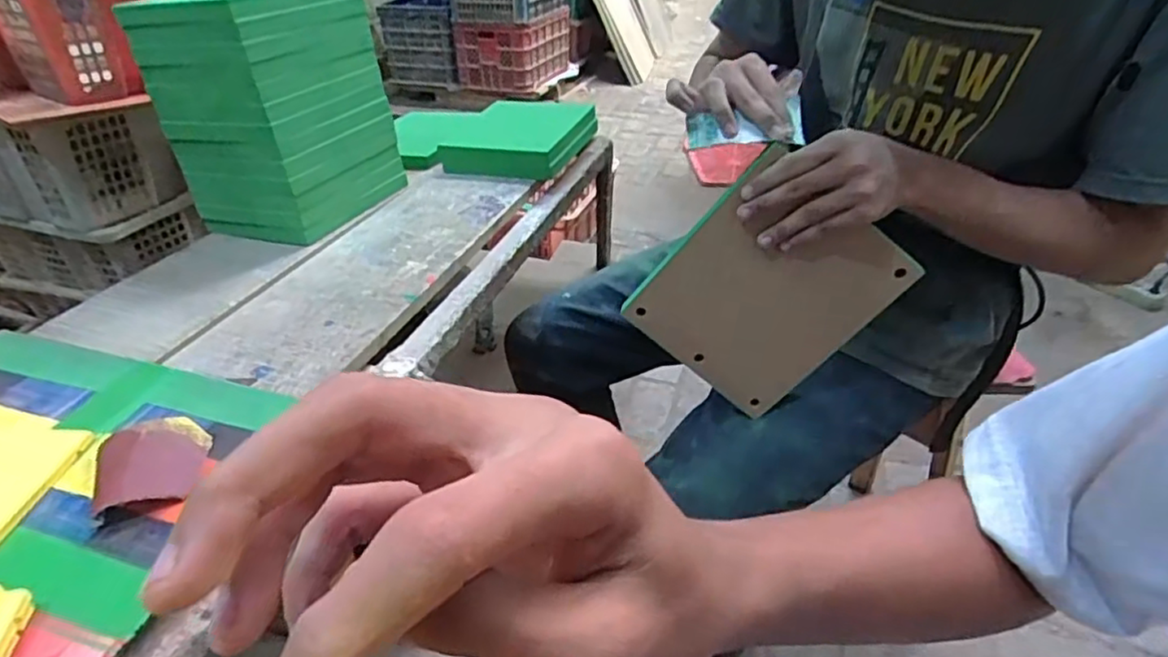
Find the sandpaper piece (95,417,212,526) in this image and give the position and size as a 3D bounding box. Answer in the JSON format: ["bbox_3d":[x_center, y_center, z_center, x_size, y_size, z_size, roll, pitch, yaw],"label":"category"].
[{"bbox_3d":[-0.318,0.097,0.475,0.073,0.019,0.080,-18,37,-23],"label":"sandpaper piece"}]

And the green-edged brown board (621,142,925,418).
[{"bbox_3d":[0.162,-0.032,0.585,0.173,0.199,0.018,37,28,-10],"label":"green-edged brown board"}]

